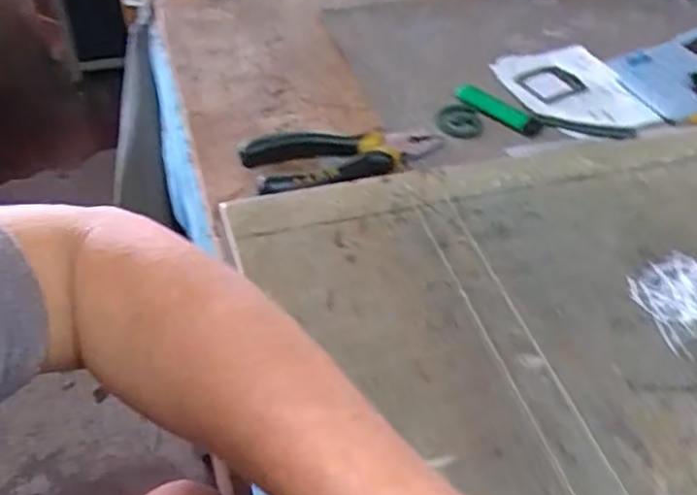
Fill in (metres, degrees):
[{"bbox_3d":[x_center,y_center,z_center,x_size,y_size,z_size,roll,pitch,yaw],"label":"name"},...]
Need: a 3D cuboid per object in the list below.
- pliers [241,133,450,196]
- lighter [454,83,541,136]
[{"bbox_3d":[0.003,-0.062,0.481,0.153,0.025,0.061,-10,47,-15],"label":"pliers"},{"bbox_3d":[0.126,-0.115,0.541,0.075,0.014,0.017,26,45,-5],"label":"lighter"}]

